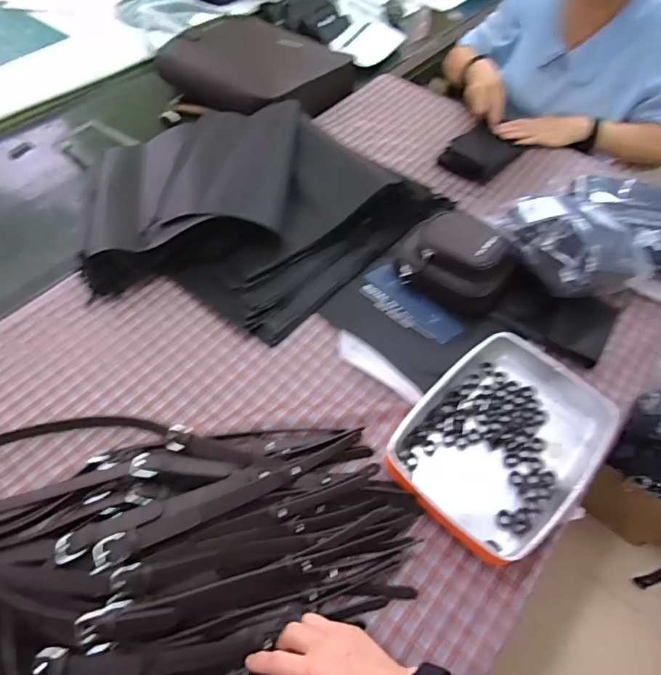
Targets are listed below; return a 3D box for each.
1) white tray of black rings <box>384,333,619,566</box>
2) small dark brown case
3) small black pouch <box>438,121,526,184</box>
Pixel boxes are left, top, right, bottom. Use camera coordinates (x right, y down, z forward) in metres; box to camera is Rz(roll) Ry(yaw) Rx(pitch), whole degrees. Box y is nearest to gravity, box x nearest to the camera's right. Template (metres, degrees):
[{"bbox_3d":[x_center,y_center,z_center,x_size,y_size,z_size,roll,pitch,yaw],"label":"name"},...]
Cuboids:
[{"bbox_3d":[0.223,0.129,0.628,0.210,0.045,0.283,36,63,21],"label":"white tray of black rings"},{"bbox_3d":[0.191,-0.121,0.757,0.179,0.108,0.099,27,60,16],"label":"small dark brown case"},{"bbox_3d":[0.311,-0.388,0.985,0.112,0.047,0.160,36,63,21],"label":"small black pouch"}]

